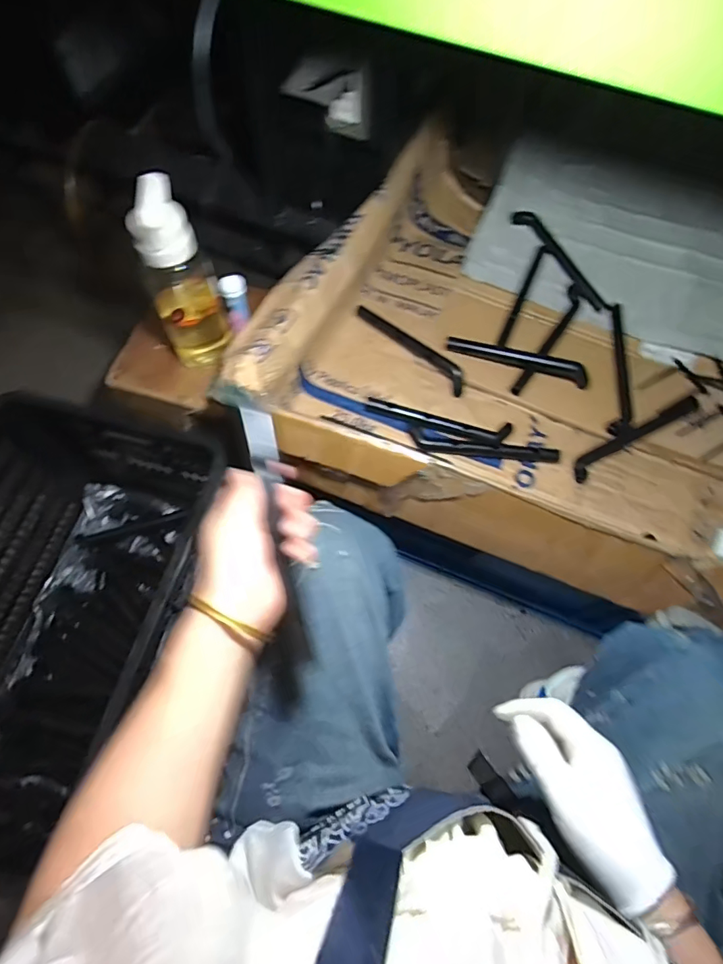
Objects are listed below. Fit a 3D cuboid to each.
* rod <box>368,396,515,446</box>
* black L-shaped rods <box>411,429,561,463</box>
[{"bbox_3d":[0.125,-0.096,0.805,0.236,0.015,0.046,11,67,3],"label":"rod"},{"bbox_3d":[0.201,-0.056,0.787,0.236,0.023,0.035,7,66,1],"label":"black L-shaped rods"}]

